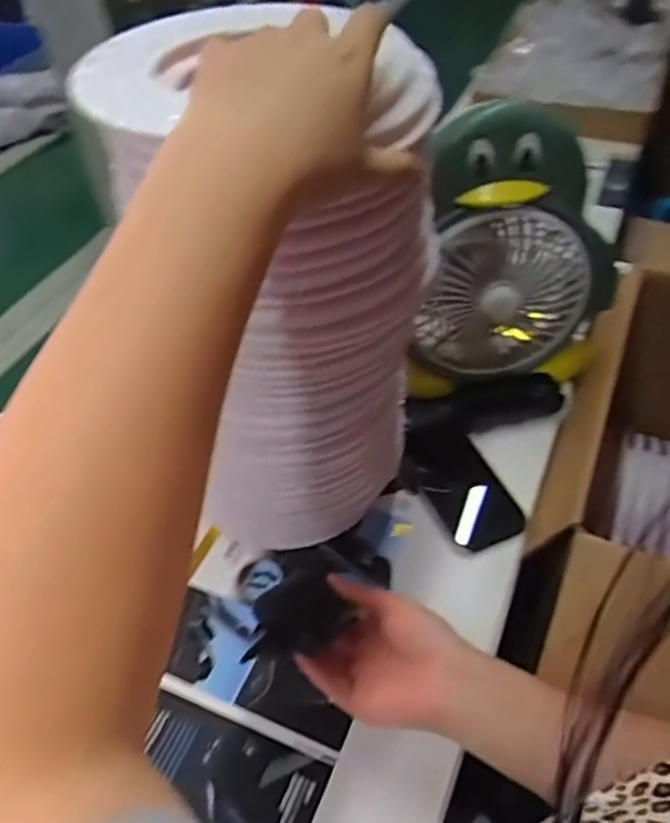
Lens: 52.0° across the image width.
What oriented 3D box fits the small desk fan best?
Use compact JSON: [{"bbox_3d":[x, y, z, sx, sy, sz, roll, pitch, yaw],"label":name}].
[{"bbox_3d":[0.181,-0.148,0.685,0.196,0.273,0.087,-6,46,-2],"label":"small desk fan"}]

